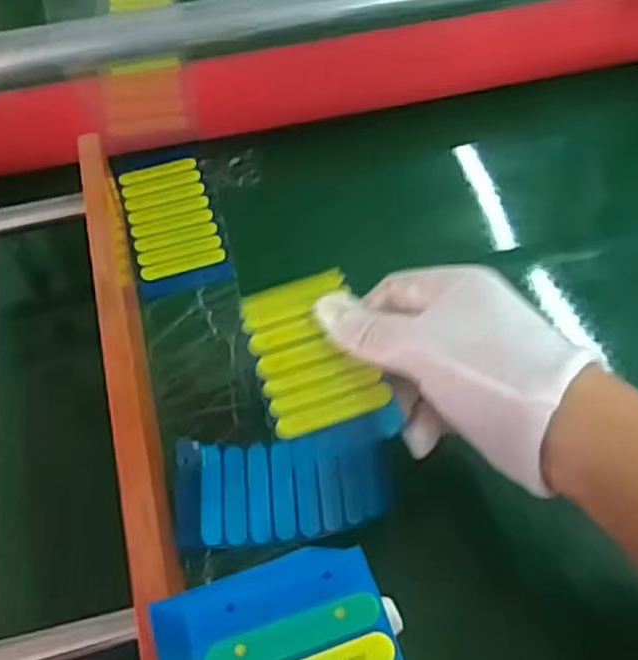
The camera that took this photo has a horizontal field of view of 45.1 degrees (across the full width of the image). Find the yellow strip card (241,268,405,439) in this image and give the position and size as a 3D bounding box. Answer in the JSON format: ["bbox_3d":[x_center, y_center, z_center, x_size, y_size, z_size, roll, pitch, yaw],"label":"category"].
[{"bbox_3d":[-0.003,0.013,0.353,0.053,0.008,0.086,-16,56,-8],"label":"yellow strip card"}]

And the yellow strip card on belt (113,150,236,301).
[{"bbox_3d":[-0.094,-0.071,0.487,0.055,0.006,0.117,-16,56,-7],"label":"yellow strip card on belt"}]

